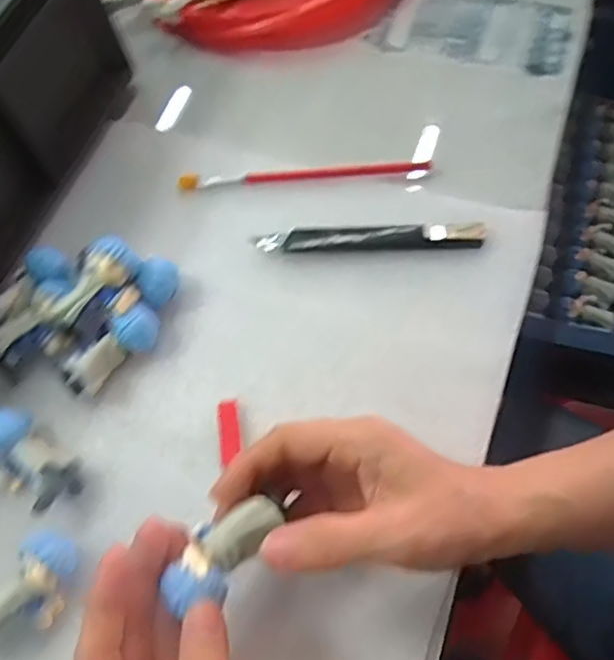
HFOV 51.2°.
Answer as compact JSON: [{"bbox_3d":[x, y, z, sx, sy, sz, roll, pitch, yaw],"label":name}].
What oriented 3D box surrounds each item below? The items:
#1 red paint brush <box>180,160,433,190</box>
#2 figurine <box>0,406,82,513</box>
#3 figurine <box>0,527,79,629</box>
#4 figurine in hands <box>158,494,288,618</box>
[{"bbox_3d":[-0.003,-0.106,0.427,0.165,0.008,0.016,-4,63,2],"label":"red paint brush"},{"bbox_3d":[-0.151,0.070,0.342,0.062,0.022,0.033,34,71,22],"label":"figurine"},{"bbox_3d":[-0.135,0.128,0.308,0.029,0.031,0.061,32,71,21],"label":"figurine"},{"bbox_3d":[-0.037,0.094,0.275,0.058,0.022,0.032,-40,67,-22],"label":"figurine in hands"}]

